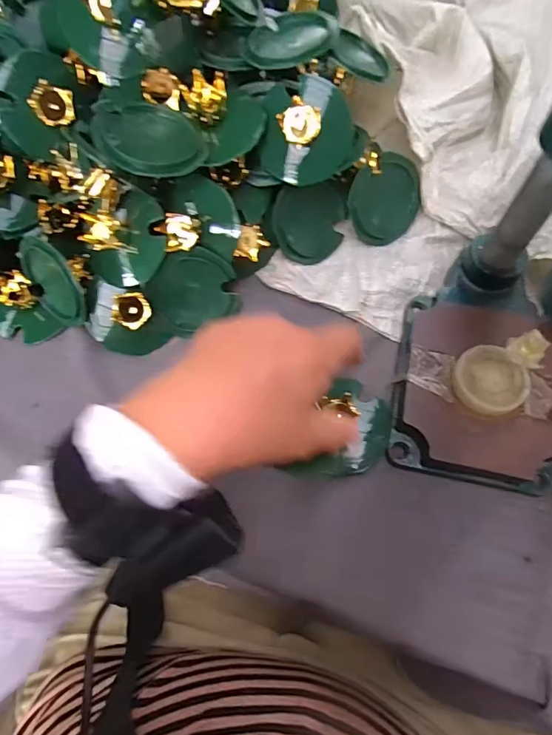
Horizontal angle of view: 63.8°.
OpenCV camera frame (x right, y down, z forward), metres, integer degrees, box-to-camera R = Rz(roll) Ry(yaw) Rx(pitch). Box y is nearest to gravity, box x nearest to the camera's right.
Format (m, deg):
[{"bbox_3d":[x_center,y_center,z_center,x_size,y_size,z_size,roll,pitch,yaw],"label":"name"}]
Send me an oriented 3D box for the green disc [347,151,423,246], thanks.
[{"bbox_3d":[0.101,-0.153,0.404,0.075,0.070,0.006,-38,27,-11],"label":"green disc"}]

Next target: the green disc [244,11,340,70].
[{"bbox_3d":[0.014,-0.264,0.355,0.067,0.015,0.066,-1,69,2],"label":"green disc"}]

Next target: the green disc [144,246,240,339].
[{"bbox_3d":[-0.068,-0.063,0.363,0.067,0.006,0.064,-4,112,-10],"label":"green disc"}]

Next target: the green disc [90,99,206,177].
[{"bbox_3d":[-0.089,-0.163,0.316,0.074,0.013,0.060,-4,75,-19],"label":"green disc"}]

